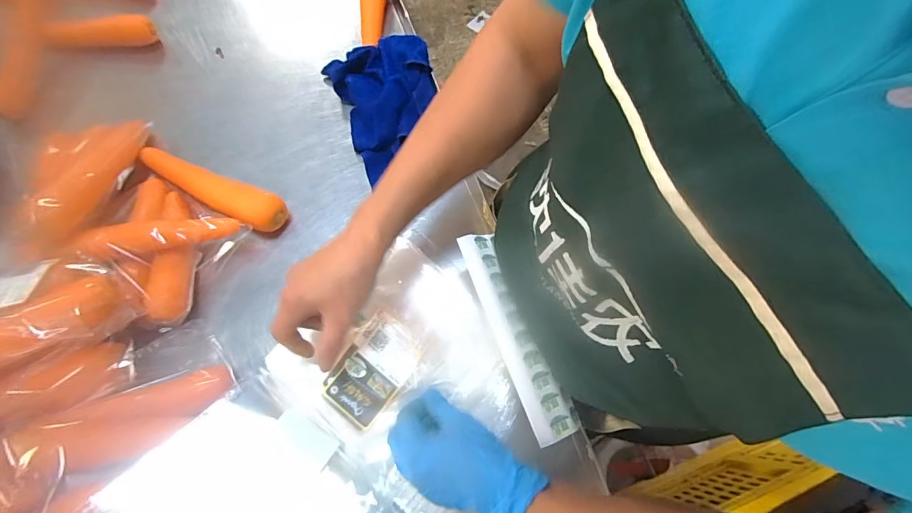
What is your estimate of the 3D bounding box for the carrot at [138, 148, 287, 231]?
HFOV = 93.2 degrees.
[{"bbox_3d":[-0.290,-0.087,0.510,0.200,0.036,0.056,27,73,6],"label":"carrot"}]

